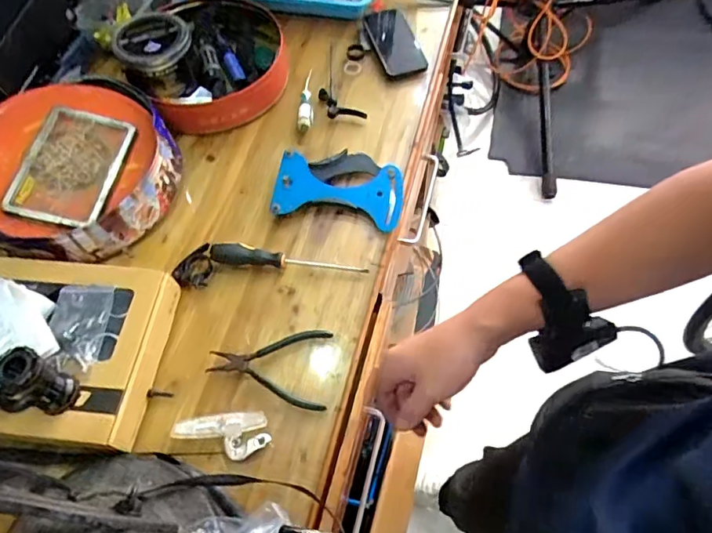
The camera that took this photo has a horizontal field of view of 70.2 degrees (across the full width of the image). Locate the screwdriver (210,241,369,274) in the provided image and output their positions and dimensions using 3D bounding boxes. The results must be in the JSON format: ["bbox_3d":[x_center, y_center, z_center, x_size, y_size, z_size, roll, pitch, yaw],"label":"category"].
[{"bbox_3d":[-0.095,-0.007,0.710,0.217,0.034,0.026,7,61,7],"label":"screwdriver"}]

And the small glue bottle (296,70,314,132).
[{"bbox_3d":[-0.084,-0.282,0.860,0.026,0.023,0.117,-1,61,2],"label":"small glue bottle"}]

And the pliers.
[{"bbox_3d":[-0.111,0.131,0.644,0.150,0.023,0.098,0,61,3],"label":"pliers"}]

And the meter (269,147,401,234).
[{"bbox_3d":[-0.024,-0.125,0.770,0.187,0.028,0.127,4,61,5],"label":"meter"}]

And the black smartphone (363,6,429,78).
[{"bbox_3d":[0.070,-0.414,0.932,0.084,0.012,0.162,-14,65,-9],"label":"black smartphone"}]

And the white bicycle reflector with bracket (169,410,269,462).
[{"bbox_3d":[-0.161,0.204,0.605,0.114,0.021,0.051,-5,61,0],"label":"white bicycle reflector with bracket"}]

